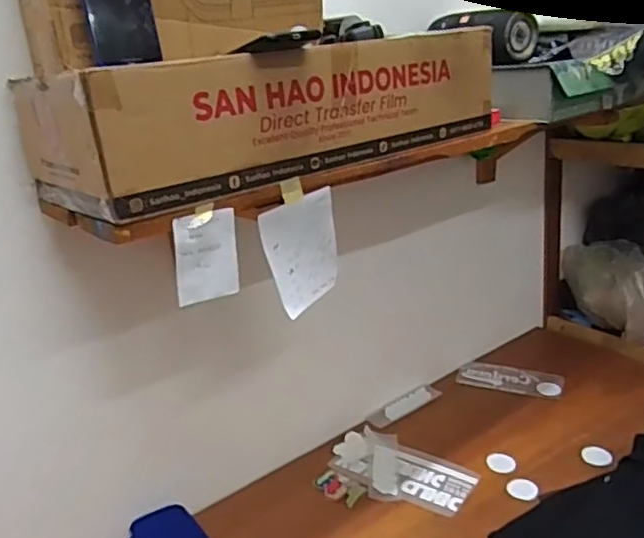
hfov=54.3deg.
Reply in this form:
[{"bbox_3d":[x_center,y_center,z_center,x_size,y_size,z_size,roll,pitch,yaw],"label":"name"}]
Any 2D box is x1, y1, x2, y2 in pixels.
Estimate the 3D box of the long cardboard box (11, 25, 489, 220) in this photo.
[{"bbox_3d":[-0.067,-0.234,0.898,0.620,0.146,0.273,-22,26,-33],"label":"long cardboard box"}]

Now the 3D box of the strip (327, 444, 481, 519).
[{"bbox_3d":[0.161,0.398,1.238,0.271,0.008,0.133,9,25,32],"label":"strip"}]

